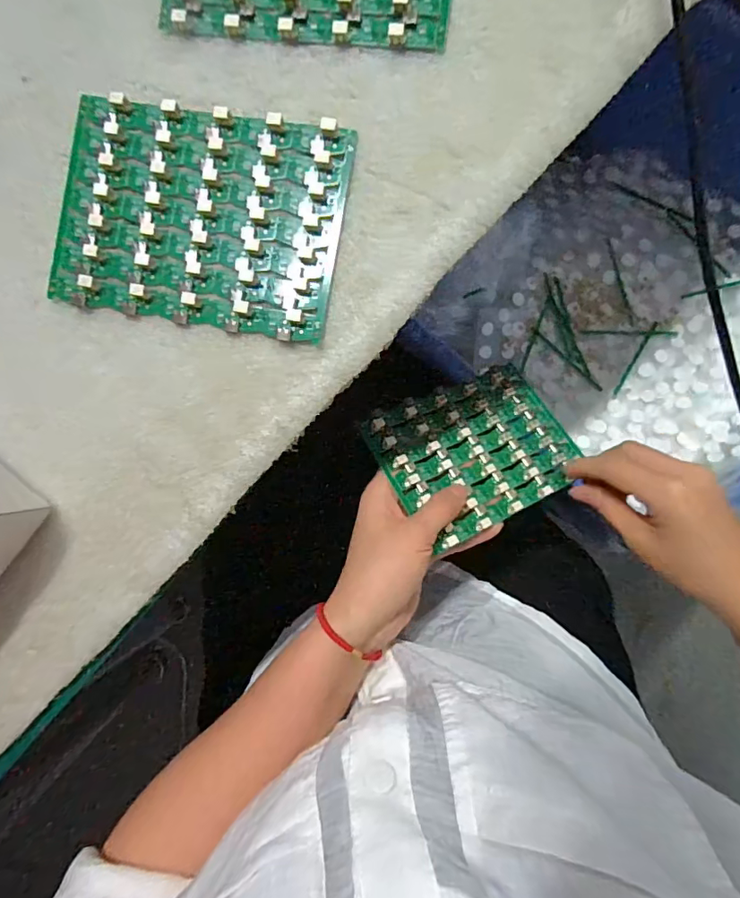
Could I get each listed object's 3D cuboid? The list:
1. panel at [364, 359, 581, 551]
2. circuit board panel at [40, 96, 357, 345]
[{"bbox_3d":[0.086,-0.002,0.389,0.153,0.008,0.110,-24,70,-23],"label":"panel"},{"bbox_3d":[-0.095,-0.128,0.278,0.156,0.010,0.114,10,91,6],"label":"circuit board panel"}]

